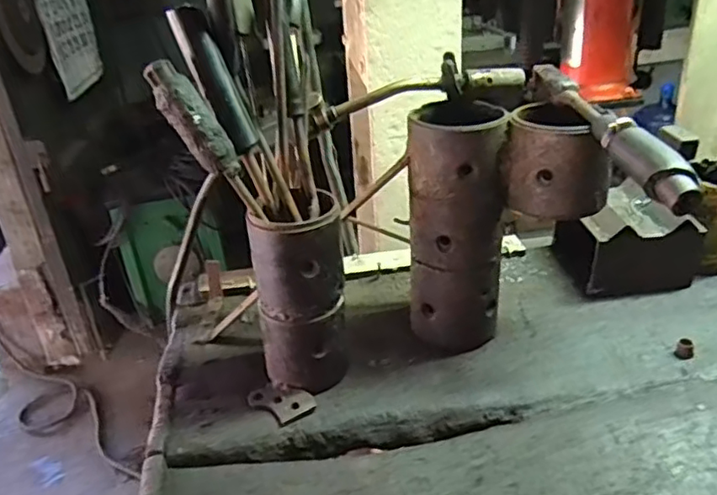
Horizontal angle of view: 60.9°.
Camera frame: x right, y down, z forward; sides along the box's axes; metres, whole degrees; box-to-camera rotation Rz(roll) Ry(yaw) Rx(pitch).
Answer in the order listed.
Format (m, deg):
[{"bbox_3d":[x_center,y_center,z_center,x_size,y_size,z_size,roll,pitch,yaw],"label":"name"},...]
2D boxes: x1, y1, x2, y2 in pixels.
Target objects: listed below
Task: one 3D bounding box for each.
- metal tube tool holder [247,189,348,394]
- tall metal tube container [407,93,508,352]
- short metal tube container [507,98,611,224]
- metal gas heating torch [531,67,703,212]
[{"bbox_3d":[-0.049,0.052,0.562,0.085,0.183,0.065,-7,28,-5],"label":"metal tube tool holder"},{"bbox_3d":[0.096,-0.013,0.598,0.089,0.236,0.091,-1,28,6],"label":"tall metal tube container"},{"bbox_3d":[0.178,-0.078,0.537,0.089,0.084,0.083,5,30,17],"label":"short metal tube container"},{"bbox_3d":[0.187,-0.099,0.480,0.024,0.033,0.258,-6,28,-2],"label":"metal gas heating torch"}]

